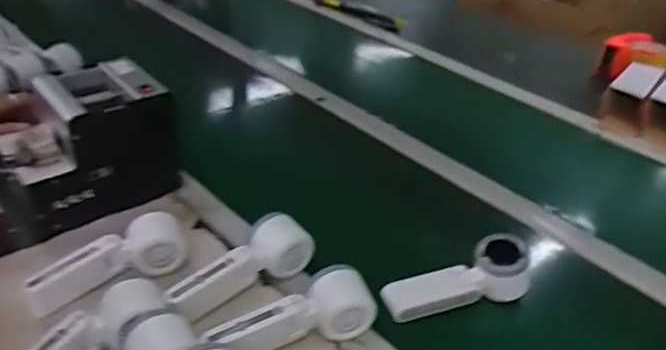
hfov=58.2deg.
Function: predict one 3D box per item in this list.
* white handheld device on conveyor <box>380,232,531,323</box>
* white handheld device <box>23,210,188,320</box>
[{"bbox_3d":[0.138,0.121,0.661,0.164,0.050,0.054,-19,36,-5],"label":"white handheld device on conveyor"},{"bbox_3d":[-0.230,0.087,0.622,0.173,0.047,0.055,-23,42,-38],"label":"white handheld device"}]

